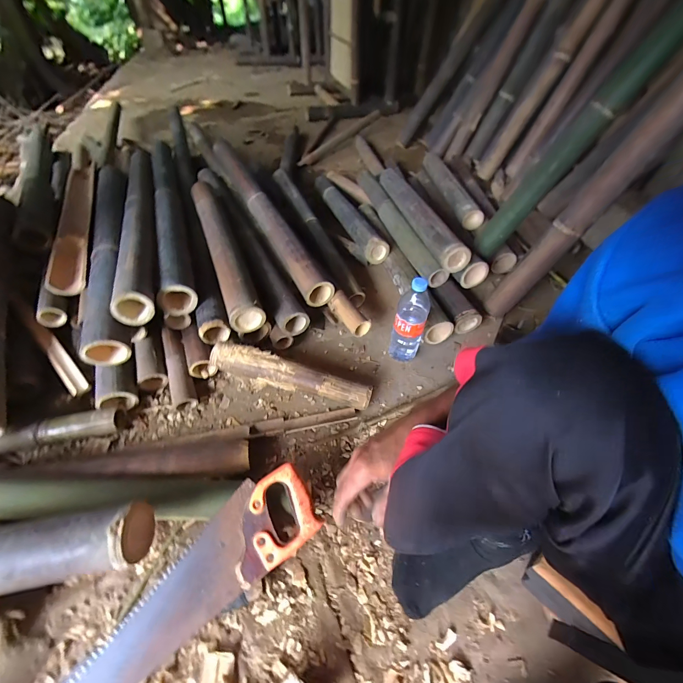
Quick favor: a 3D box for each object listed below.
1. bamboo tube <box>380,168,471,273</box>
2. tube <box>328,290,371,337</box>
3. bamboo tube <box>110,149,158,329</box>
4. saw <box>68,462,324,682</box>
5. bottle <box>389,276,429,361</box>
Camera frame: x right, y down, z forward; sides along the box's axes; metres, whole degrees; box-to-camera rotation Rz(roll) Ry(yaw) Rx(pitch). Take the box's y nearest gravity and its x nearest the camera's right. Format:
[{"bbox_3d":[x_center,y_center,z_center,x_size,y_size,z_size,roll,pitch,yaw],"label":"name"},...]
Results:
[{"bbox_3d":[0.215,-0.403,0.941,0.073,0.066,0.546,-11,51,-11],"label":"bamboo tube"},{"bbox_3d":[0.024,-0.071,0.799,0.056,0.056,0.118,-27,56,-23],"label":"tube"},{"bbox_3d":[-0.561,-0.372,0.864,0.081,0.070,0.856,-15,52,-15],"label":"bamboo tube"},{"bbox_3d":[-0.252,0.374,0.448,0.485,0.033,0.119,-34,79,-17],"label":"saw"},{"bbox_3d":[0.156,-0.048,0.716,0.070,0.237,0.065,18,51,13],"label":"bottle"}]

